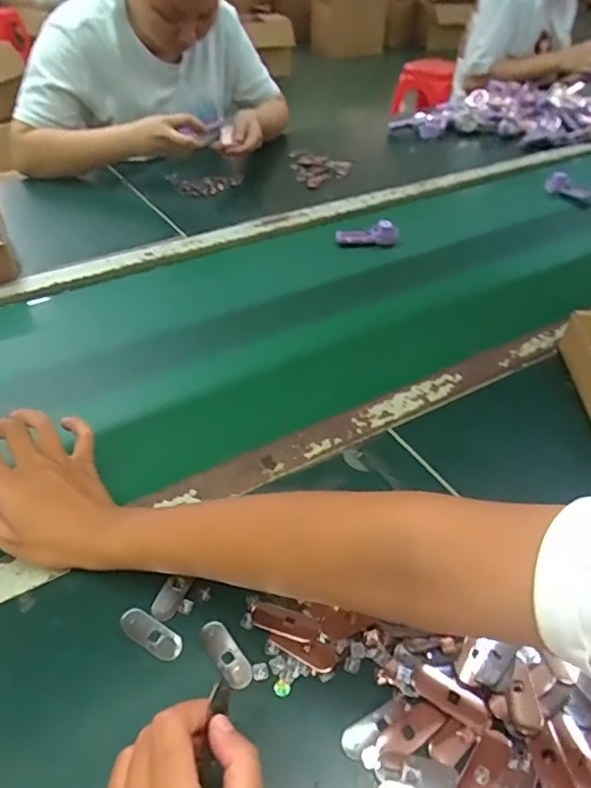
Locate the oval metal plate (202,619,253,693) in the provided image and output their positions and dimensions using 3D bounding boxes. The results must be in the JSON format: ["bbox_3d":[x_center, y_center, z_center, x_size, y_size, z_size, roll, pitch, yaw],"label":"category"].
[{"bbox_3d":[-0.047,0.177,0.382,0.018,0.004,0.049,-28,52,-24],"label":"oval metal plate"}]

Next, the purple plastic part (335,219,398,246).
[{"bbox_3d":[0.108,-0.246,0.854,0.092,0.042,0.023,1,41,-1],"label":"purple plastic part"}]

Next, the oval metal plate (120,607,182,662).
[{"bbox_3d":[-0.100,0.166,0.390,0.049,0.004,0.019,23,46,23],"label":"oval metal plate"}]

